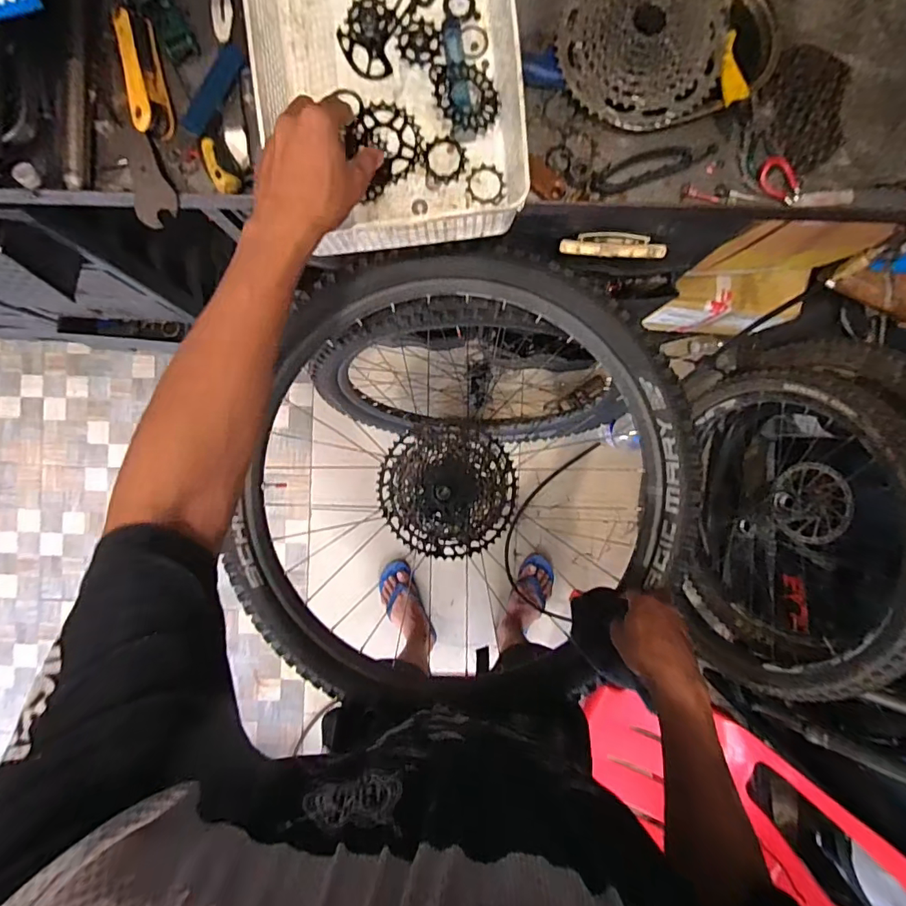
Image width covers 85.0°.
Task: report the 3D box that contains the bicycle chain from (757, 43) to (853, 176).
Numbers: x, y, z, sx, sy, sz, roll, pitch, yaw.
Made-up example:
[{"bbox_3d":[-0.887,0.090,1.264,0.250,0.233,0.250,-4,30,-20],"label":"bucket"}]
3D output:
[{"bbox_3d":[0.392,-0.383,0.554,0.093,0.013,0.128,10,91,1],"label":"bicycle chain"}]

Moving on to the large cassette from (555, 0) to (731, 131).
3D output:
[{"bbox_3d":[0.203,-0.437,0.527,0.173,0.043,0.164,0,91,1],"label":"large cassette"}]

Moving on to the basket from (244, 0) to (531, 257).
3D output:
[{"bbox_3d":[-0.064,-0.381,0.494,0.240,0.093,0.321,-6,90,2],"label":"basket"}]

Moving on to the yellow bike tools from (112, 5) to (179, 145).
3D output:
[{"bbox_3d":[-0.343,-0.421,0.545,0.037,0.024,0.128,-8,90,2],"label":"yellow bike tools"}]

